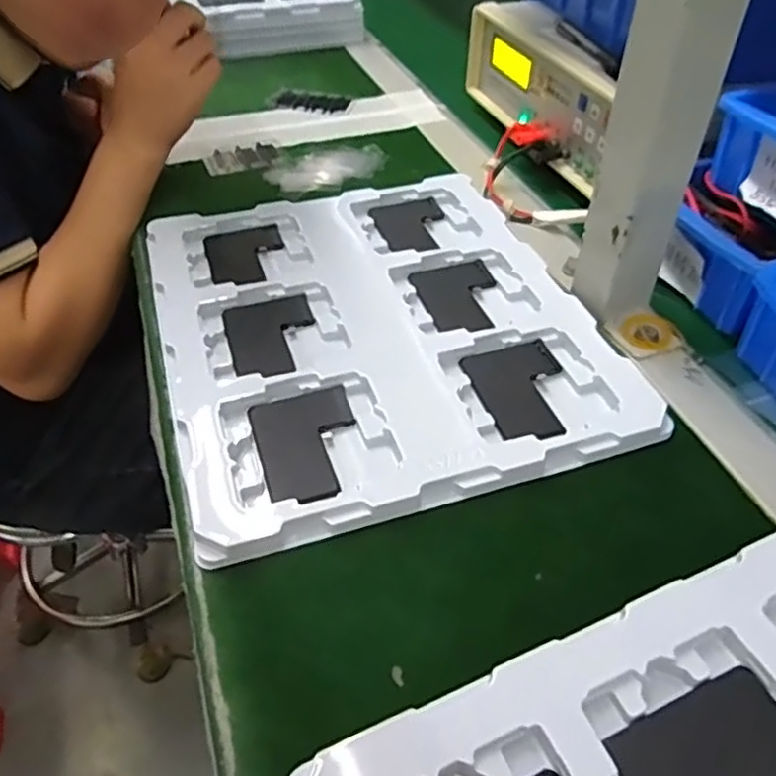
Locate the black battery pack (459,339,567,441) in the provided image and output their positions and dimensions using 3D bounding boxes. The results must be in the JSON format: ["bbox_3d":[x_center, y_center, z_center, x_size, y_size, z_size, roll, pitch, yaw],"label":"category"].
[{"bbox_3d":[0.089,0.001,0.423,0.062,0.010,0.083,-15,46,-11],"label":"black battery pack"}]

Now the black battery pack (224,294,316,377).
[{"bbox_3d":[-0.078,-0.036,0.458,0.059,0.010,0.086,-13,46,-10],"label":"black battery pack"}]

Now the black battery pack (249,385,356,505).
[{"bbox_3d":[-0.046,0.032,0.388,0.059,0.008,0.084,-13,45,-9],"label":"black battery pack"}]

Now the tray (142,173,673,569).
[{"bbox_3d":[-0.016,-0.053,0.469,0.281,0.018,0.322,-15,46,-12],"label":"tray"}]

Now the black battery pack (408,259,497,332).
[{"bbox_3d":[0.056,-0.067,0.491,0.063,0.009,0.084,-15,46,-12],"label":"black battery pack"}]

